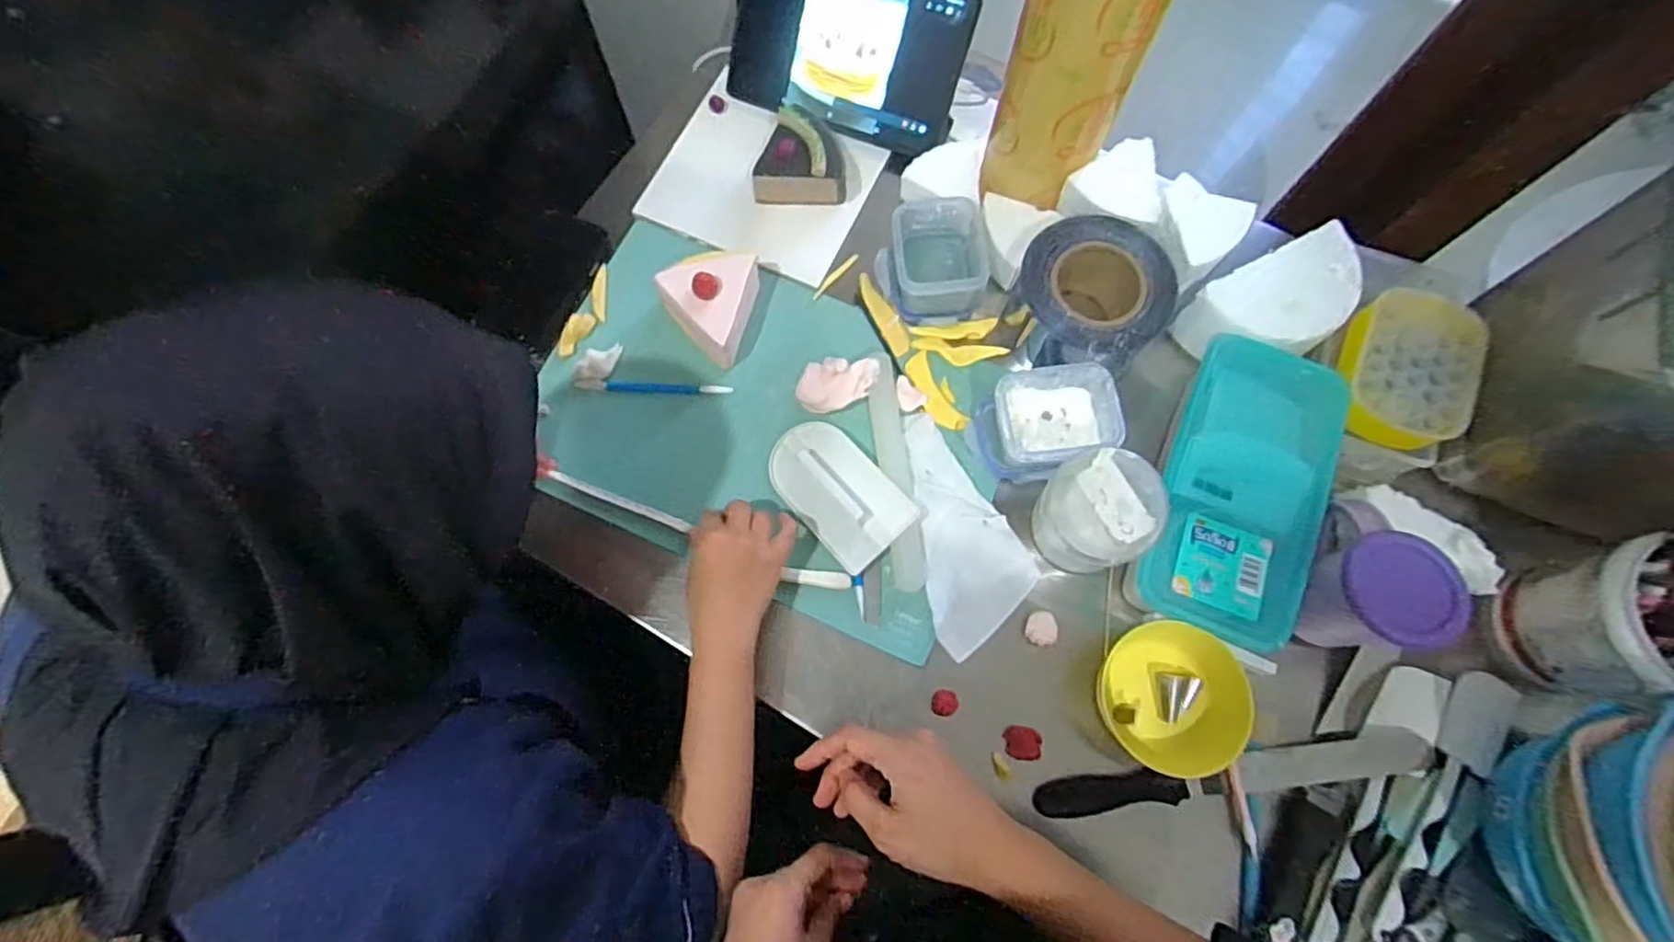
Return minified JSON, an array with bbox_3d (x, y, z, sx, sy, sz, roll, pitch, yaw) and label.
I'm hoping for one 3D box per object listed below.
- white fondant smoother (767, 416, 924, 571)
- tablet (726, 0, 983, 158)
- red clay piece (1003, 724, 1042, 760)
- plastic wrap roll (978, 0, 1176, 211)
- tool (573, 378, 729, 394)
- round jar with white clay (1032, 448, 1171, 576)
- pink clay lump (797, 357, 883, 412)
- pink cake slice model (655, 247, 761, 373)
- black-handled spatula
[{"bbox_3d":[-0.001,0.013,0.639,0.083,0.028,0.140,-42,78,-12],"label":"white fondant smoother"},{"bbox_3d":[0.007,-0.430,0.725,0.246,0.015,0.147,21,120,8],"label":"tablet"},{"bbox_3d":[0.156,0.229,0.596,0.029,0.017,0.026,10,73,2],"label":"red clay piece"},{"bbox_3d":[0.198,-0.345,0.580,0.105,0.272,0.085,15,74,4],"label":"plastic wrap roll"},{"bbox_3d":[-0.174,-0.081,0.680,0.145,0.010,0.009,1,74,0],"label":"tool"},{"bbox_3d":[0.211,0.038,0.597,0.077,0.117,0.096,-39,77,-11],"label":"round jar with white clay"},{"bbox_3d":[0.001,-0.079,0.670,0.076,0.026,0.048,-3,73,-2],"label":"pink clay lump"},{"bbox_3d":[-0.126,-0.164,0.677,0.085,0.068,0.107,18,74,5],"label":"pink cake slice model"},{"bbox_3d":[0.324,0.248,0.584,0.318,0.032,0.035,-7,74,-3],"label":"black-handled spatula"}]

